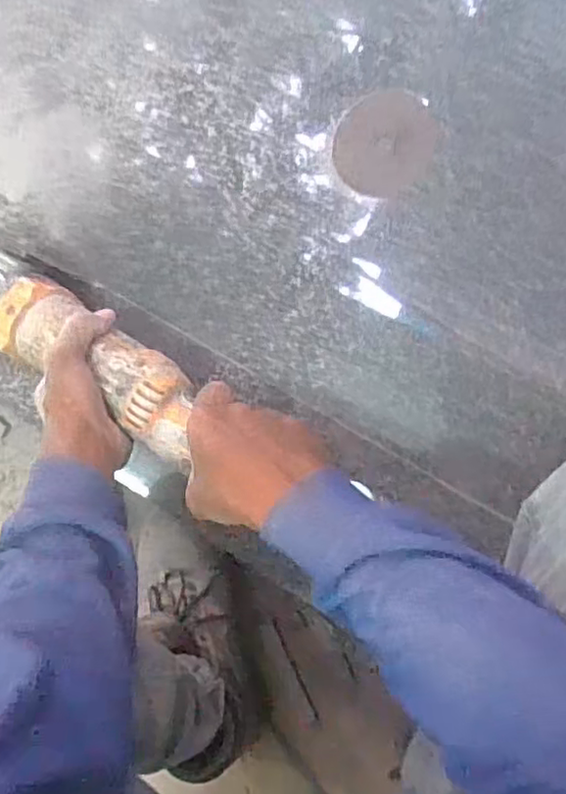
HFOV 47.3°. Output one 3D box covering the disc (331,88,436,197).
[{"bbox_3d":[0.082,-0.204,0.524,0.079,0.010,0.080,0,89,9],"label":"disc"}]

